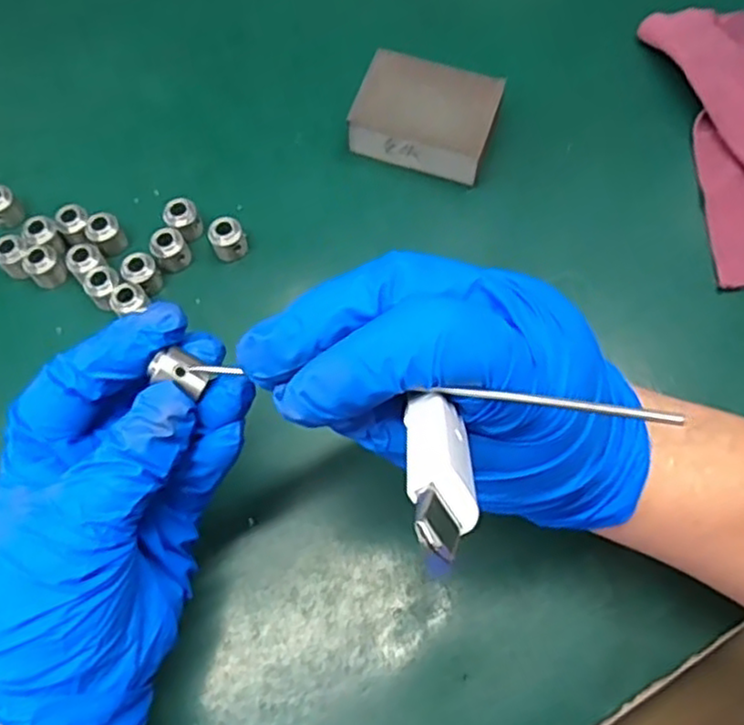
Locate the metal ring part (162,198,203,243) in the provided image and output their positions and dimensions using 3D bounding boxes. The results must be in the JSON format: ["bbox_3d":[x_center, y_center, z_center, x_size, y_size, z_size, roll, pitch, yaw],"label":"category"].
[{"bbox_3d":[-0.092,-0.069,0.355,0.016,0.020,0.014,-20,68,-7],"label":"metal ring part"}]

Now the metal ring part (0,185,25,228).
[{"bbox_3d":[-0.184,-0.077,0.358,0.015,0.017,0.013,-26,69,-9],"label":"metal ring part"}]

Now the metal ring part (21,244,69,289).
[{"bbox_3d":[-0.158,-0.046,0.349,0.016,0.017,0.017,-1,67,1],"label":"metal ring part"}]

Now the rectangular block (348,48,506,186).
[{"bbox_3d":[0.028,-0.125,0.373,0.068,0.027,0.052,21,69,10],"label":"rectangular block"}]

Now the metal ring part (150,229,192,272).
[{"bbox_3d":[-0.097,-0.054,0.350,0.016,0.018,0.013,-32,70,-11],"label":"metal ring part"}]

